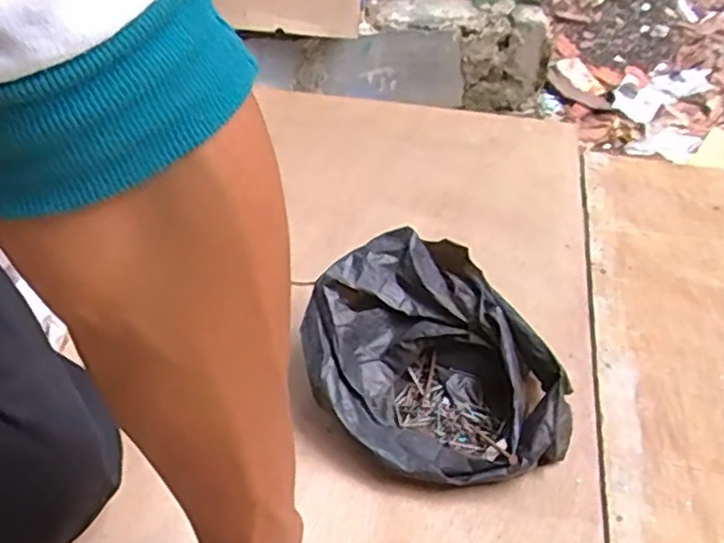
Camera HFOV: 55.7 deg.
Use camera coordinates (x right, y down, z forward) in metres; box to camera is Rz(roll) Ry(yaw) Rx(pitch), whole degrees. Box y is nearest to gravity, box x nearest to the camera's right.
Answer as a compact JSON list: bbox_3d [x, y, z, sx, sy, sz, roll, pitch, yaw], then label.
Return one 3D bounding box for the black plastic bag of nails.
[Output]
[{"bbox_3d":[0.050,0.069,0.517,0.168,0.082,0.197,-21,48,-22],"label":"black plastic bag of nails"}]

